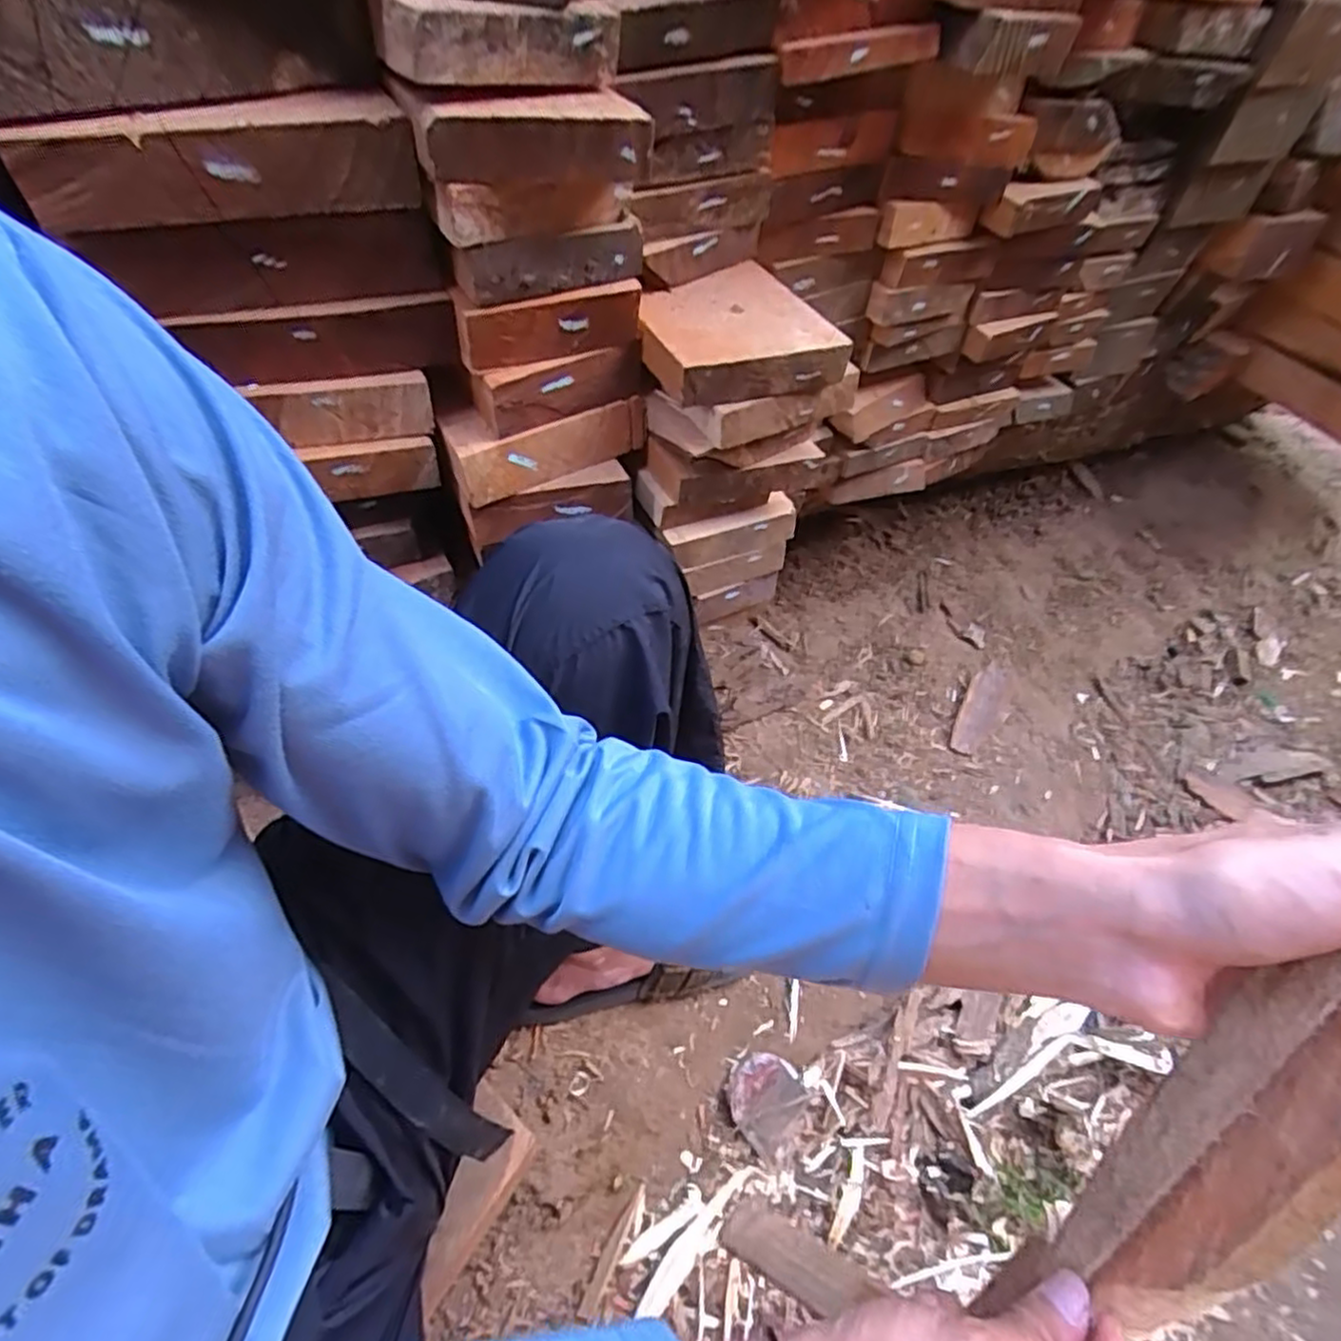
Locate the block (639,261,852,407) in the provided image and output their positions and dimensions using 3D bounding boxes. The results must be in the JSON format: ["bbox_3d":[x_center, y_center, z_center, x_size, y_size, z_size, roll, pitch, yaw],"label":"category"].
[{"bbox_3d":[0.042,-0.245,0.504,0.128,0.034,0.123,-17,57,-12],"label":"block"}]

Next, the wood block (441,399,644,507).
[{"bbox_3d":[-0.090,-0.174,0.516,0.148,0.052,0.046,-28,60,-18],"label":"wood block"}]

